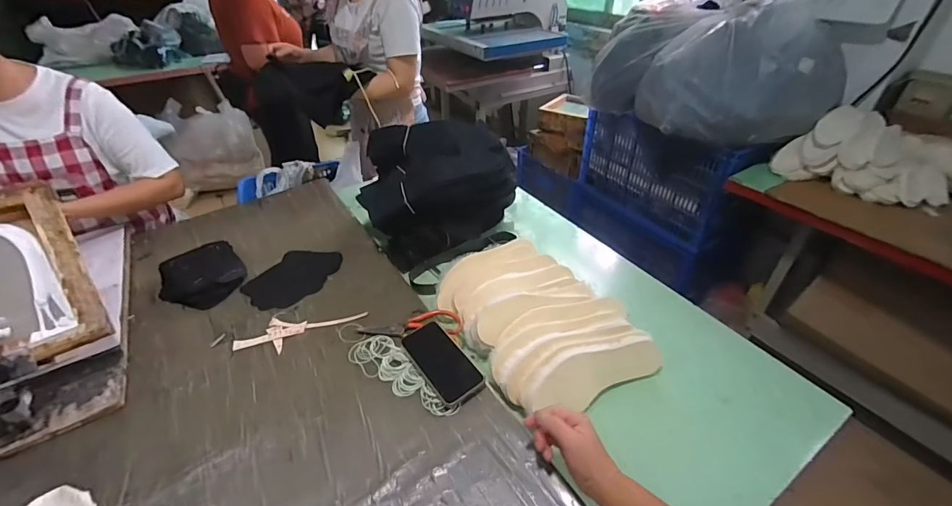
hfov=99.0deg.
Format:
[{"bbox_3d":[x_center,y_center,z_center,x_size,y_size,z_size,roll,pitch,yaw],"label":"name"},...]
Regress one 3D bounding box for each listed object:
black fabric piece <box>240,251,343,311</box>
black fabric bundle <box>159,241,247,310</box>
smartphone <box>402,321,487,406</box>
[{"bbox_3d":[-0.398,0.052,0.890,0.151,0.009,0.192,18,42,23],"label":"black fabric piece"},{"bbox_3d":[-0.585,0.047,0.864,0.159,0.050,0.165,-29,46,-31],"label":"black fabric bundle"},{"bbox_3d":[-0.058,0.178,0.675,0.076,0.013,0.152,-35,56,-18],"label":"smartphone"}]

